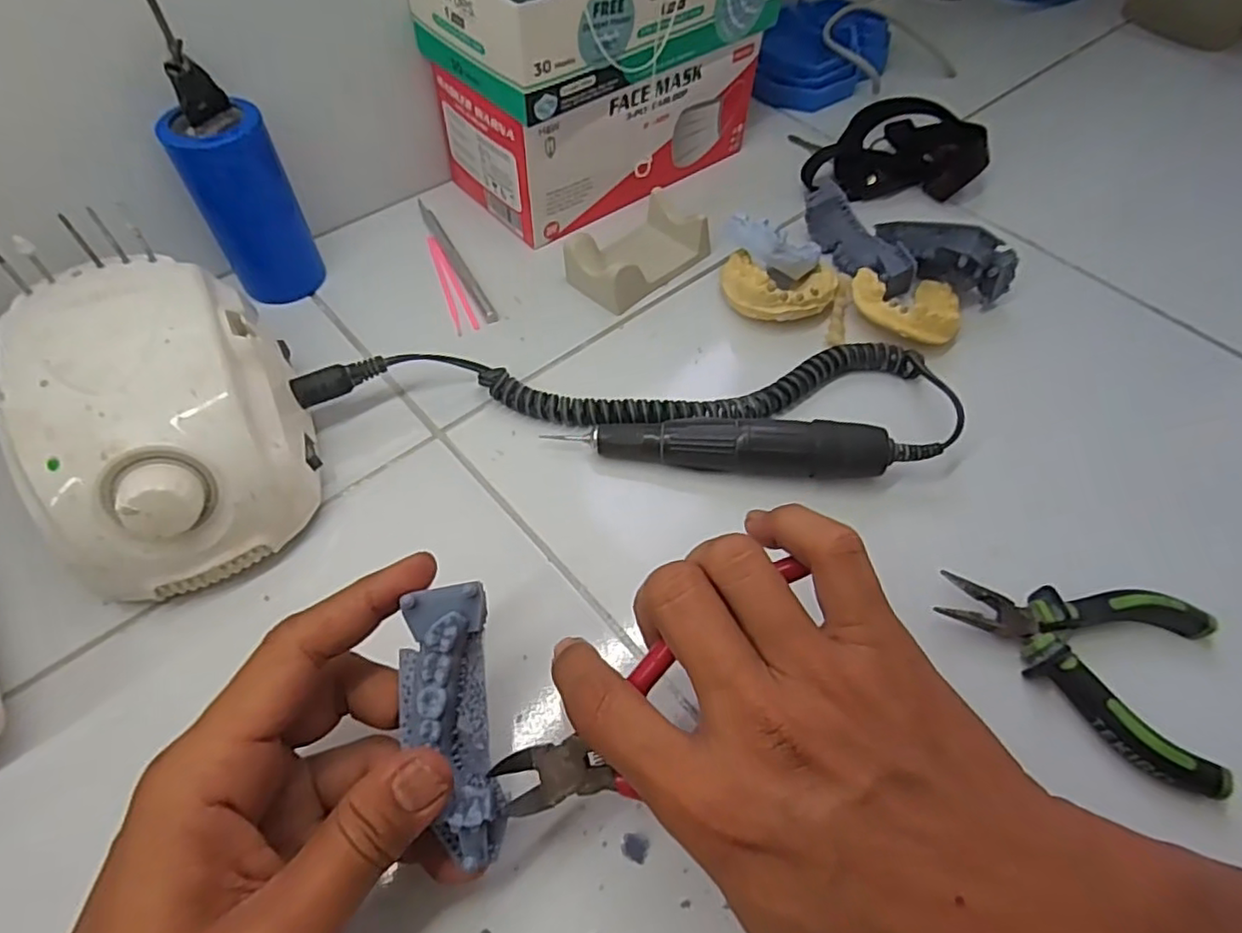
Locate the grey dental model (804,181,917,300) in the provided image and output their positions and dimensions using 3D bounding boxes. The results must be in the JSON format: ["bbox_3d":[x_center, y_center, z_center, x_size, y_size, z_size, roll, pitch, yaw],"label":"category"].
[{"bbox_3d":[0.155,-0.147,0.432,0.030,0.034,0.094,-19,59,-15],"label":"grey dental model"}]

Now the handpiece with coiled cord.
[{"bbox_3d":[0.009,-0.030,0.343,0.329,0.032,0.086,-1,56,-3],"label":"handpiece with coiled cord"}]

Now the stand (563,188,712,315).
[{"bbox_3d":[0.009,-0.140,0.422,0.090,0.033,0.051,-35,65,-23],"label":"stand"}]

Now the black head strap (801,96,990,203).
[{"bbox_3d":[0.204,-0.249,0.504,0.134,0.037,0.109,2,56,-2],"label":"black head strap"}]

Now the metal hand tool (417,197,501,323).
[{"bbox_3d":[-0.113,-0.141,0.435,0.010,0.005,0.134,-24,61,-17],"label":"metal hand tool"}]

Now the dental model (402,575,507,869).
[{"bbox_3d":[-0.056,0.086,0.222,0.029,0.022,0.088,-10,83,-10],"label":"dental model"}]

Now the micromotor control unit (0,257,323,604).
[{"bbox_3d":[-0.204,-0.018,0.297,0.102,0.082,0.135,-21,60,-16],"label":"micromotor control unit"}]

